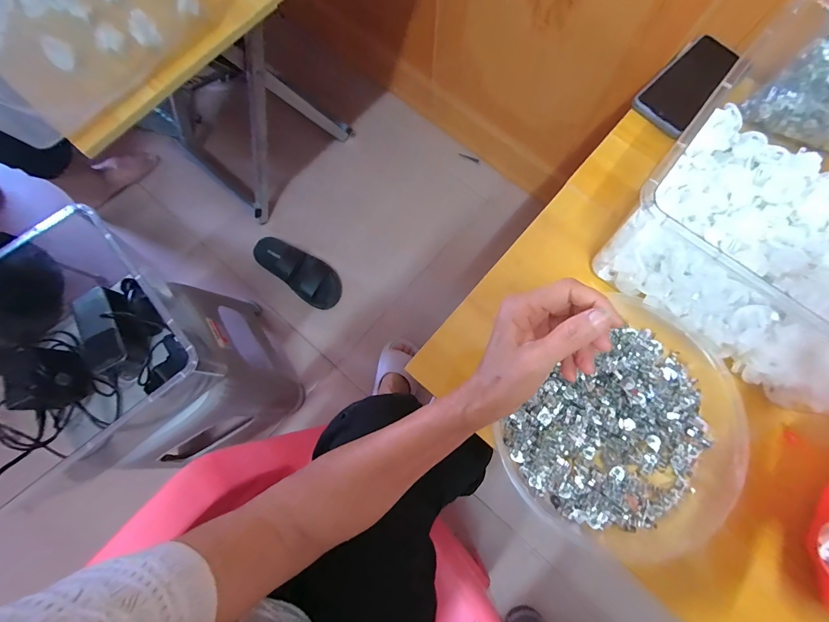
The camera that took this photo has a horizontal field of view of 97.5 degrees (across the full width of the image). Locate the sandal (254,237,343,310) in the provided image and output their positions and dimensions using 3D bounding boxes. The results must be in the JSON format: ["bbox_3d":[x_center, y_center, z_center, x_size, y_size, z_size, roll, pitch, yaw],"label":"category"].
[{"bbox_3d":[-0.297,-0.109,0.918,0.253,0.084,0.103,36,79,9],"label":"sandal"}]

